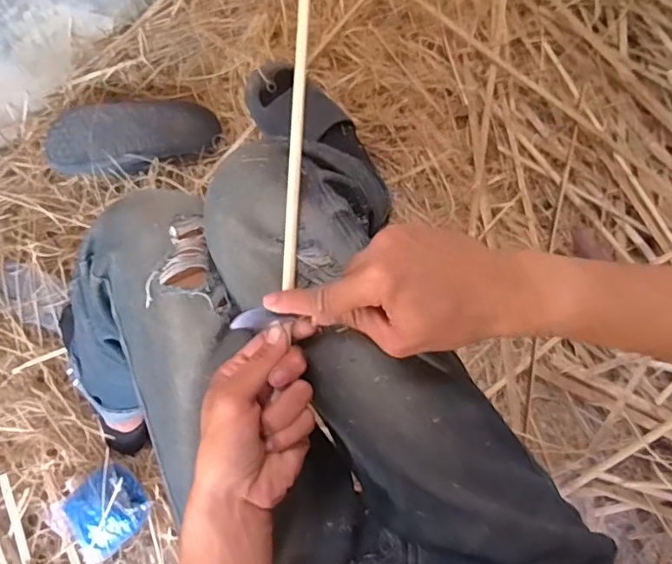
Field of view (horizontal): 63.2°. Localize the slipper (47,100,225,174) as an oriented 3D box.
[{"bbox_3d":[-0.332,-0.240,0.904,0.275,0.057,0.128,-13,75,-16],"label":"slipper"}]

